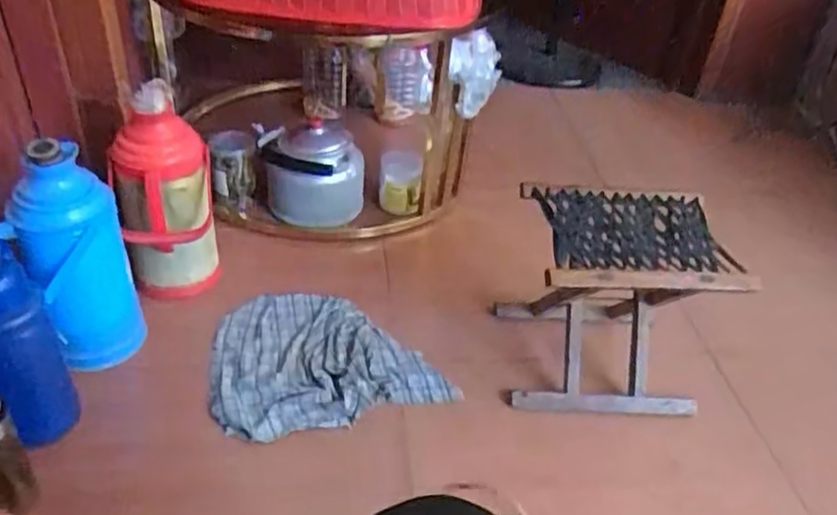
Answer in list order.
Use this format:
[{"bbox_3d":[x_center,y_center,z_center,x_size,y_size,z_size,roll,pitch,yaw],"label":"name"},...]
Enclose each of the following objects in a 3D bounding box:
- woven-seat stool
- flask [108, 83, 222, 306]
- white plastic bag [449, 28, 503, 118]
[{"bbox_3d":[0.328,0.076,1.183,0.317,0.291,0.248,4,37,-2],"label":"woven-seat stool"},{"bbox_3d":[-0.438,-0.085,1.194,0.155,0.389,0.138,-10,40,-20],"label":"flask"},{"bbox_3d":[0.117,-0.381,1.443,0.109,0.175,0.073,6,37,0],"label":"white plastic bag"}]

